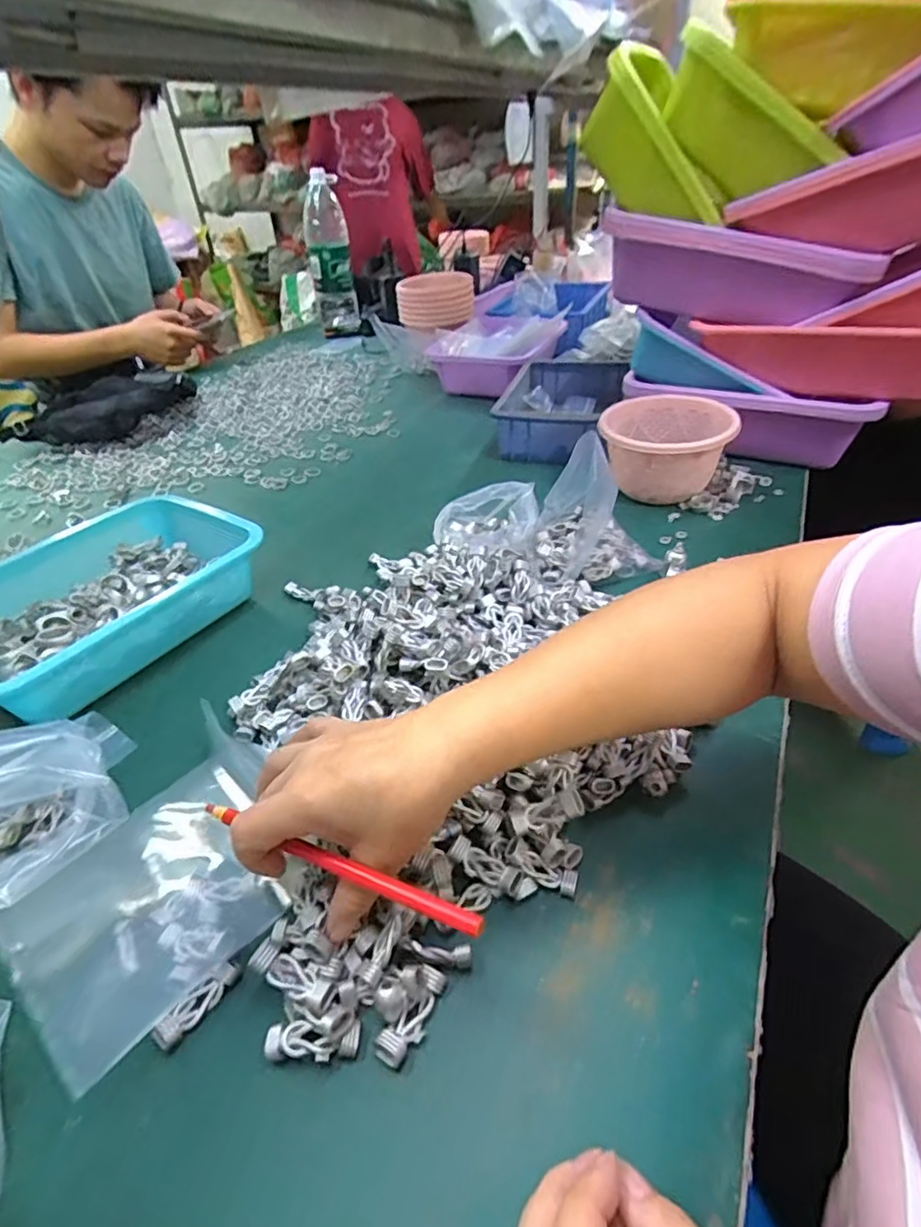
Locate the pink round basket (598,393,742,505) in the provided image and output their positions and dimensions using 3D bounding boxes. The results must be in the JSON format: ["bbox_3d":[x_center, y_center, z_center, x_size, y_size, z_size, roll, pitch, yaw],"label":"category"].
[{"bbox_3d":[0.239,-0.190,0.684,0.143,0.087,0.141,6,40,14],"label":"pink round basket"}]

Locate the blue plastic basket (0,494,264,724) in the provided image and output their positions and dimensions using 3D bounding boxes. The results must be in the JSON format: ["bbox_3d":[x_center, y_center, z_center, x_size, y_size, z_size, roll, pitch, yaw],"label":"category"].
[{"bbox_3d":[-0.336,-0.009,0.547,0.187,0.080,0.267,21,45,29],"label":"blue plastic basket"}]

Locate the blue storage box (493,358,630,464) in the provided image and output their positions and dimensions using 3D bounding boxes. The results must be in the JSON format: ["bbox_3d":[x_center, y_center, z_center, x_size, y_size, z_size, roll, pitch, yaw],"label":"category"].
[{"bbox_3d":[0.142,-0.300,0.849,0.158,0.065,0.231,10,41,19],"label":"blue storage box"}]

